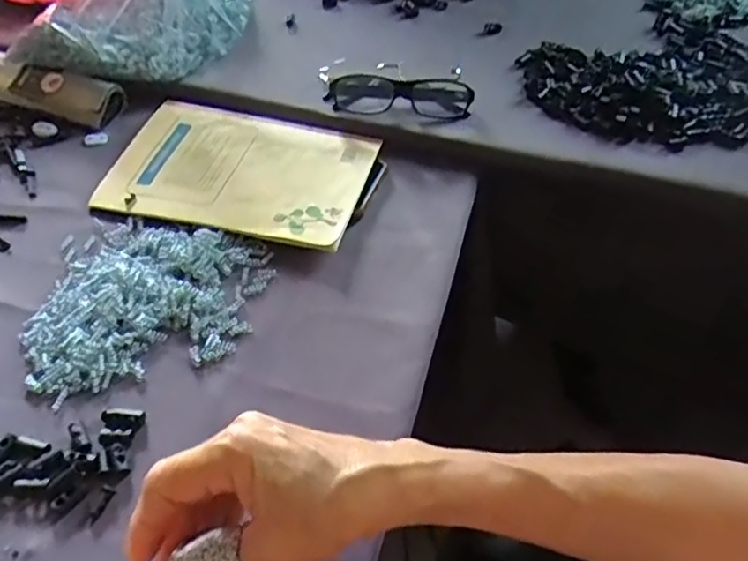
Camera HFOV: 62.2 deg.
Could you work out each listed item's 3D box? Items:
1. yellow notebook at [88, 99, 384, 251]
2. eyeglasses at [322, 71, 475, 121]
[{"bbox_3d":[-0.112,-0.098,0.519,0.213,0.009,0.148,12,50,9],"label":"yellow notebook"},{"bbox_3d":[0.024,-0.170,0.568,0.128,0.029,0.044,1,49,-1],"label":"eyeglasses"}]

